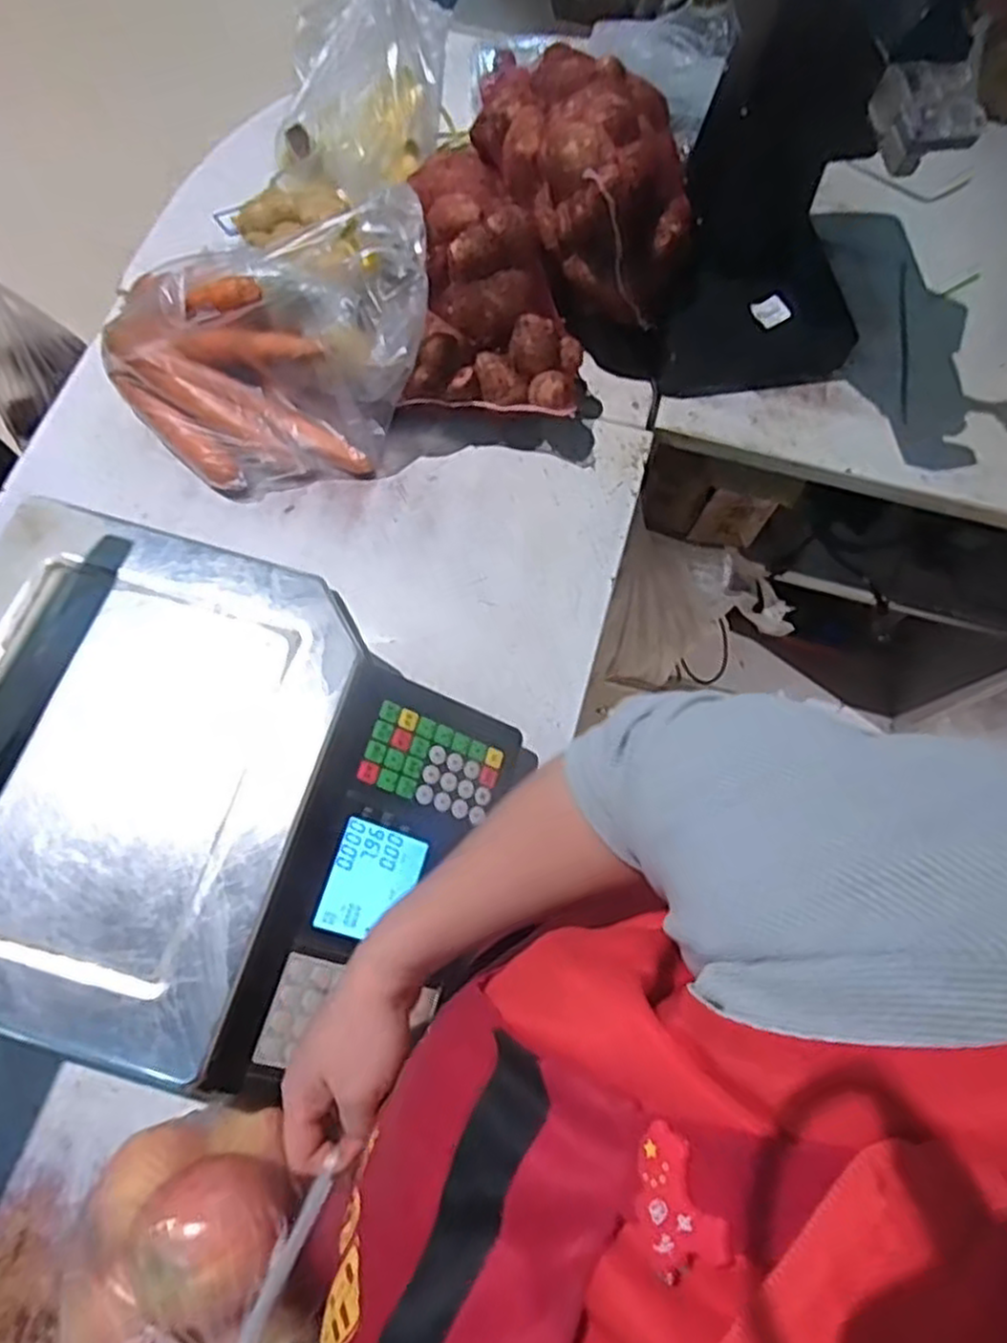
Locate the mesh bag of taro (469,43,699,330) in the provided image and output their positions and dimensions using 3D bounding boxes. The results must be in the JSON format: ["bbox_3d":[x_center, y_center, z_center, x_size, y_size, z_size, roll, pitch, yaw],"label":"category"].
[{"bbox_3d":[0.091,-0.507,0.744,0.170,0.151,0.263,-18,73,-9],"label":"mesh bag of taro"}]

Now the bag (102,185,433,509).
[{"bbox_3d":[-0.230,-0.319,0.730,0.305,0.163,0.243,7,71,0],"label":"bag"}]

